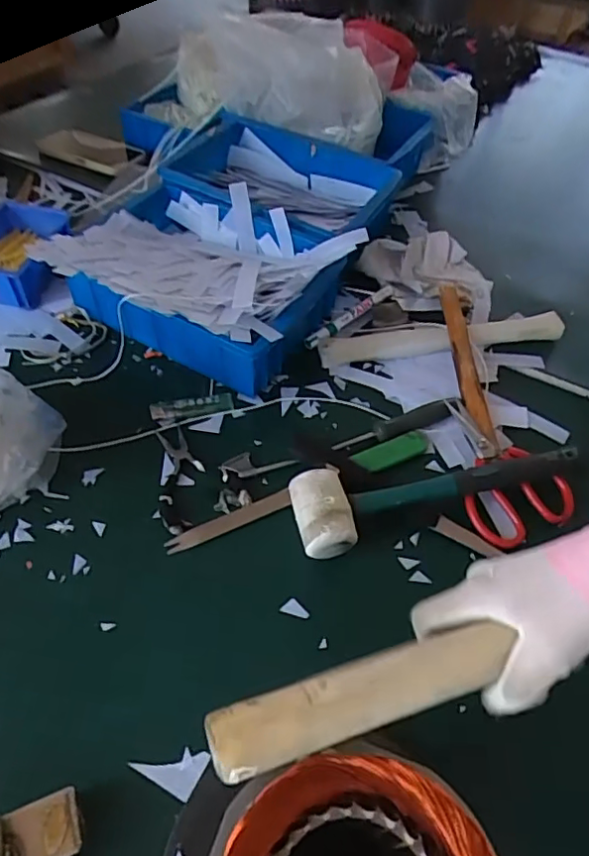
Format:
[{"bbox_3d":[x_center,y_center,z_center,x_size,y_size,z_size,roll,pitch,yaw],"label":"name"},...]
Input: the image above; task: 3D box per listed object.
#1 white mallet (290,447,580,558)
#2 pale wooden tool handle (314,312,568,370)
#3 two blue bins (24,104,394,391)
[{"bbox_3d":[0.134,0.051,0.544,0.280,0.045,0.074,-14,52,-15],"label":"white mallet"},{"bbox_3d":[0.177,-0.110,0.693,0.302,0.015,0.041,-7,65,-10],"label":"pale wooden tool handle"},{"bbox_3d":[-0.070,-0.218,0.700,0.267,0.122,0.407,19,51,12],"label":"two blue bins"}]

